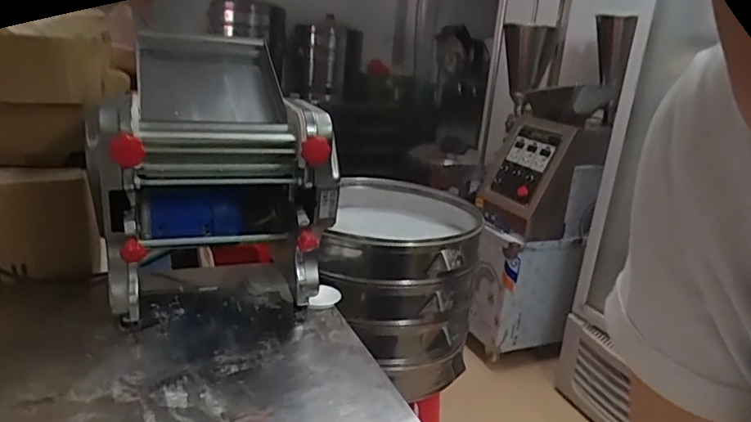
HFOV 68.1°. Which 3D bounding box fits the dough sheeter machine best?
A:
[{"bbox_3d":[-0.280,-0.054,0.950,0.368,0.429,0.331,-5,20,-30],"label":"dough sheeter machine"}]

